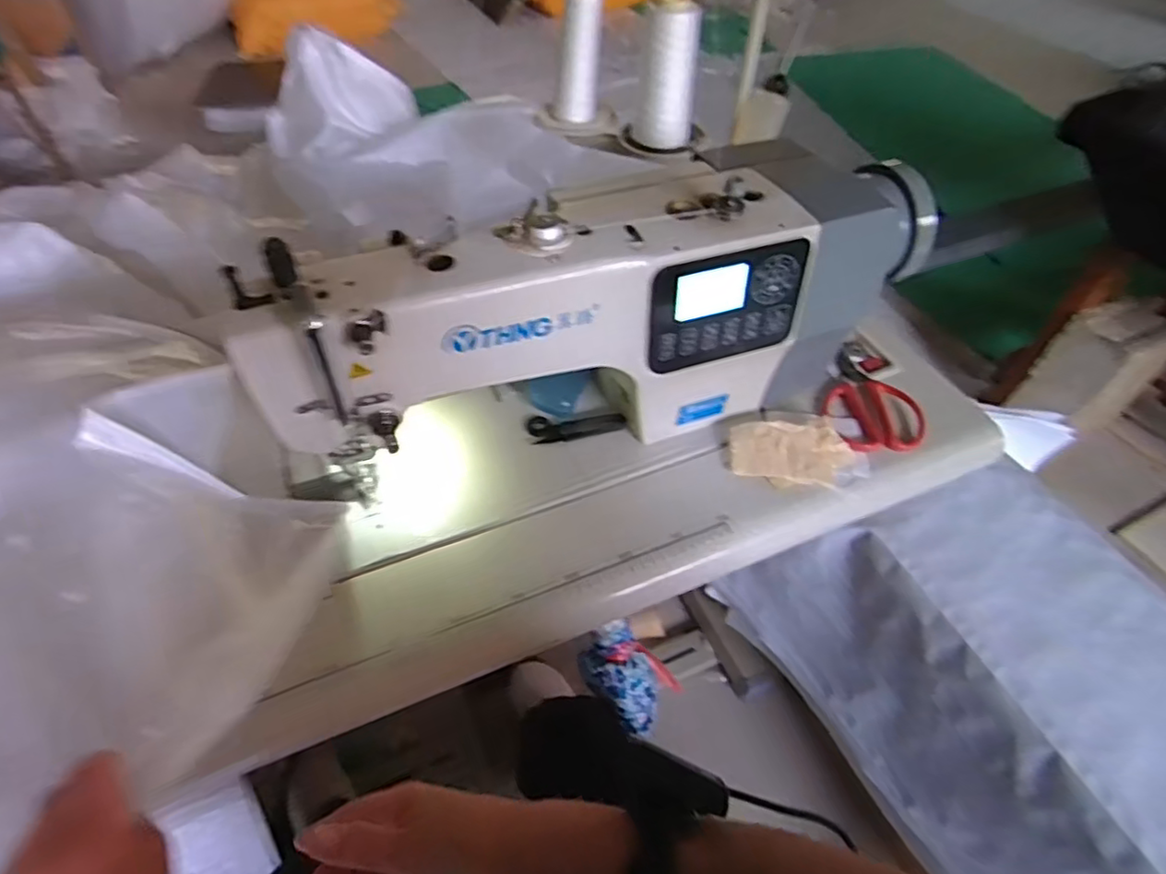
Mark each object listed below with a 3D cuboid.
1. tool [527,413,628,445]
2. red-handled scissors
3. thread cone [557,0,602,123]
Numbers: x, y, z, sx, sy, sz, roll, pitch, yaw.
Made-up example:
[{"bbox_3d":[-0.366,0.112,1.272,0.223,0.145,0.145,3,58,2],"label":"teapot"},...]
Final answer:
[{"bbox_3d":[-0.007,-0.014,0.679,0.101,0.008,0.038,-8,51,-9],"label":"tool"},{"bbox_3d":[0.303,-0.050,0.711,0.100,0.026,0.167,-5,51,-7],"label":"red-handled scissors"},{"bbox_3d":[-0.007,-0.534,0.882,0.060,0.164,0.055,1,50,-2],"label":"thread cone"}]

